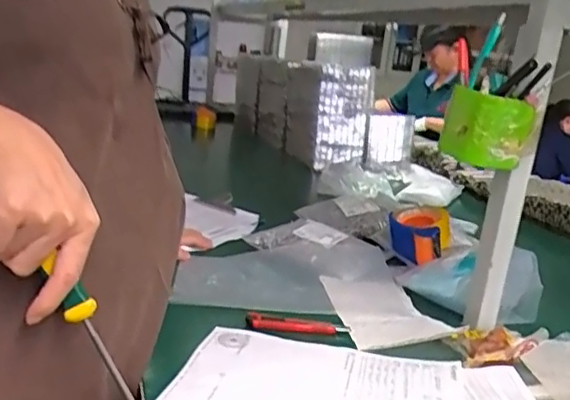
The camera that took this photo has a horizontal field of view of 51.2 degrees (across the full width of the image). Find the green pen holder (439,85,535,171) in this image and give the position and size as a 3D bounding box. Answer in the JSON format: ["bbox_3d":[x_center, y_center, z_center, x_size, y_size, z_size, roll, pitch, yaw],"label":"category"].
[{"bbox_3d":[0.232,-0.083,0.692,0.086,0.079,0.072,-1,17,-25],"label":"green pen holder"}]

